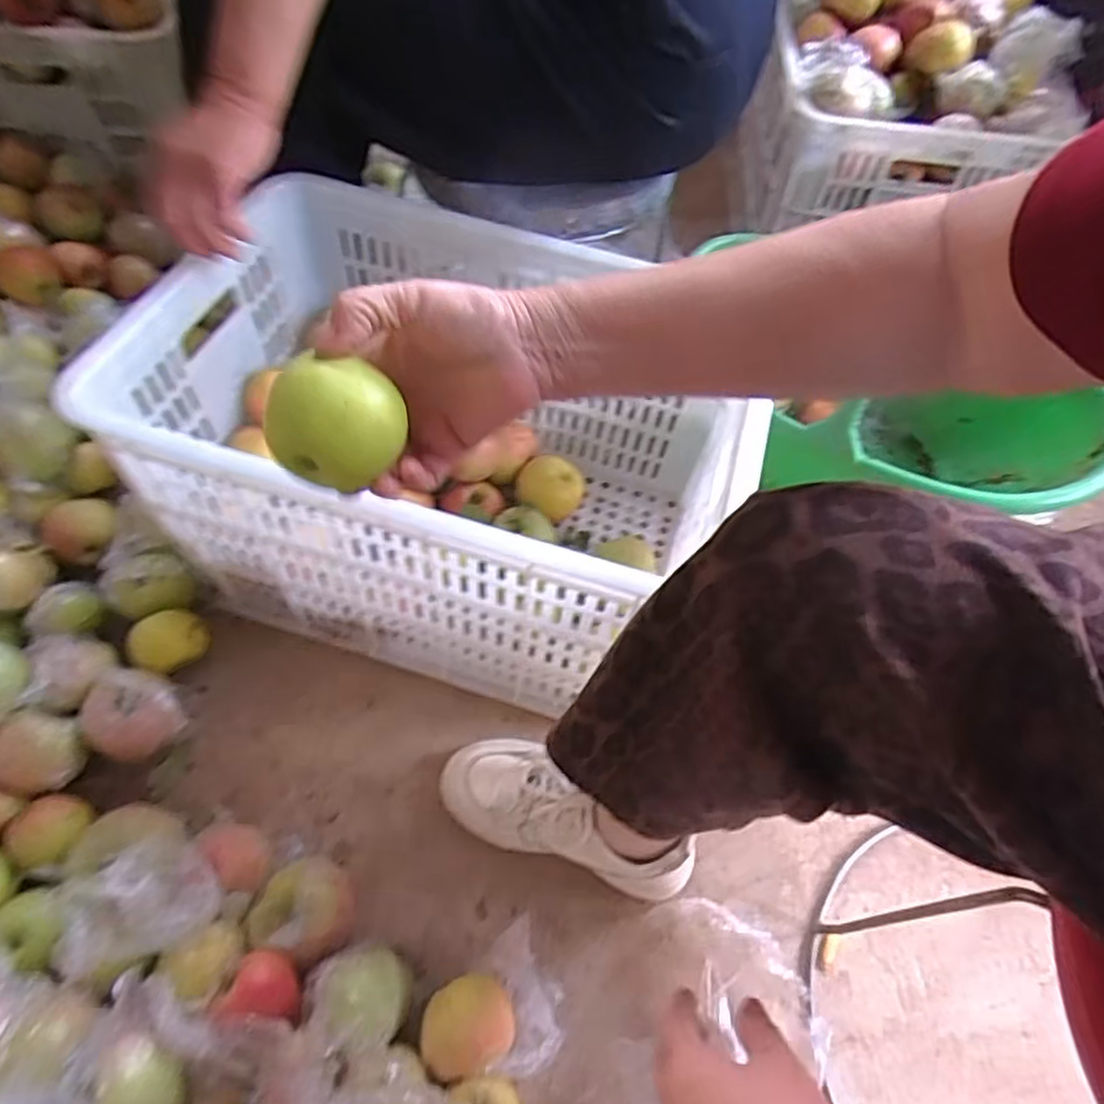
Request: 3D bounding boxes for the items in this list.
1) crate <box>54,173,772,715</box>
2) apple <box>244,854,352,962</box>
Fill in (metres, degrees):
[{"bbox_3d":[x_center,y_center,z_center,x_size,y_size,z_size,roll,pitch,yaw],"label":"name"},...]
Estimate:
[{"bbox_3d":[-0.115,-0.102,0.697,0.454,0.298,0.381,21,58,9],"label":"crate"},{"bbox_3d":[-0.207,0.303,0.582,0.078,0.066,0.076,13,57,4],"label":"apple"}]

